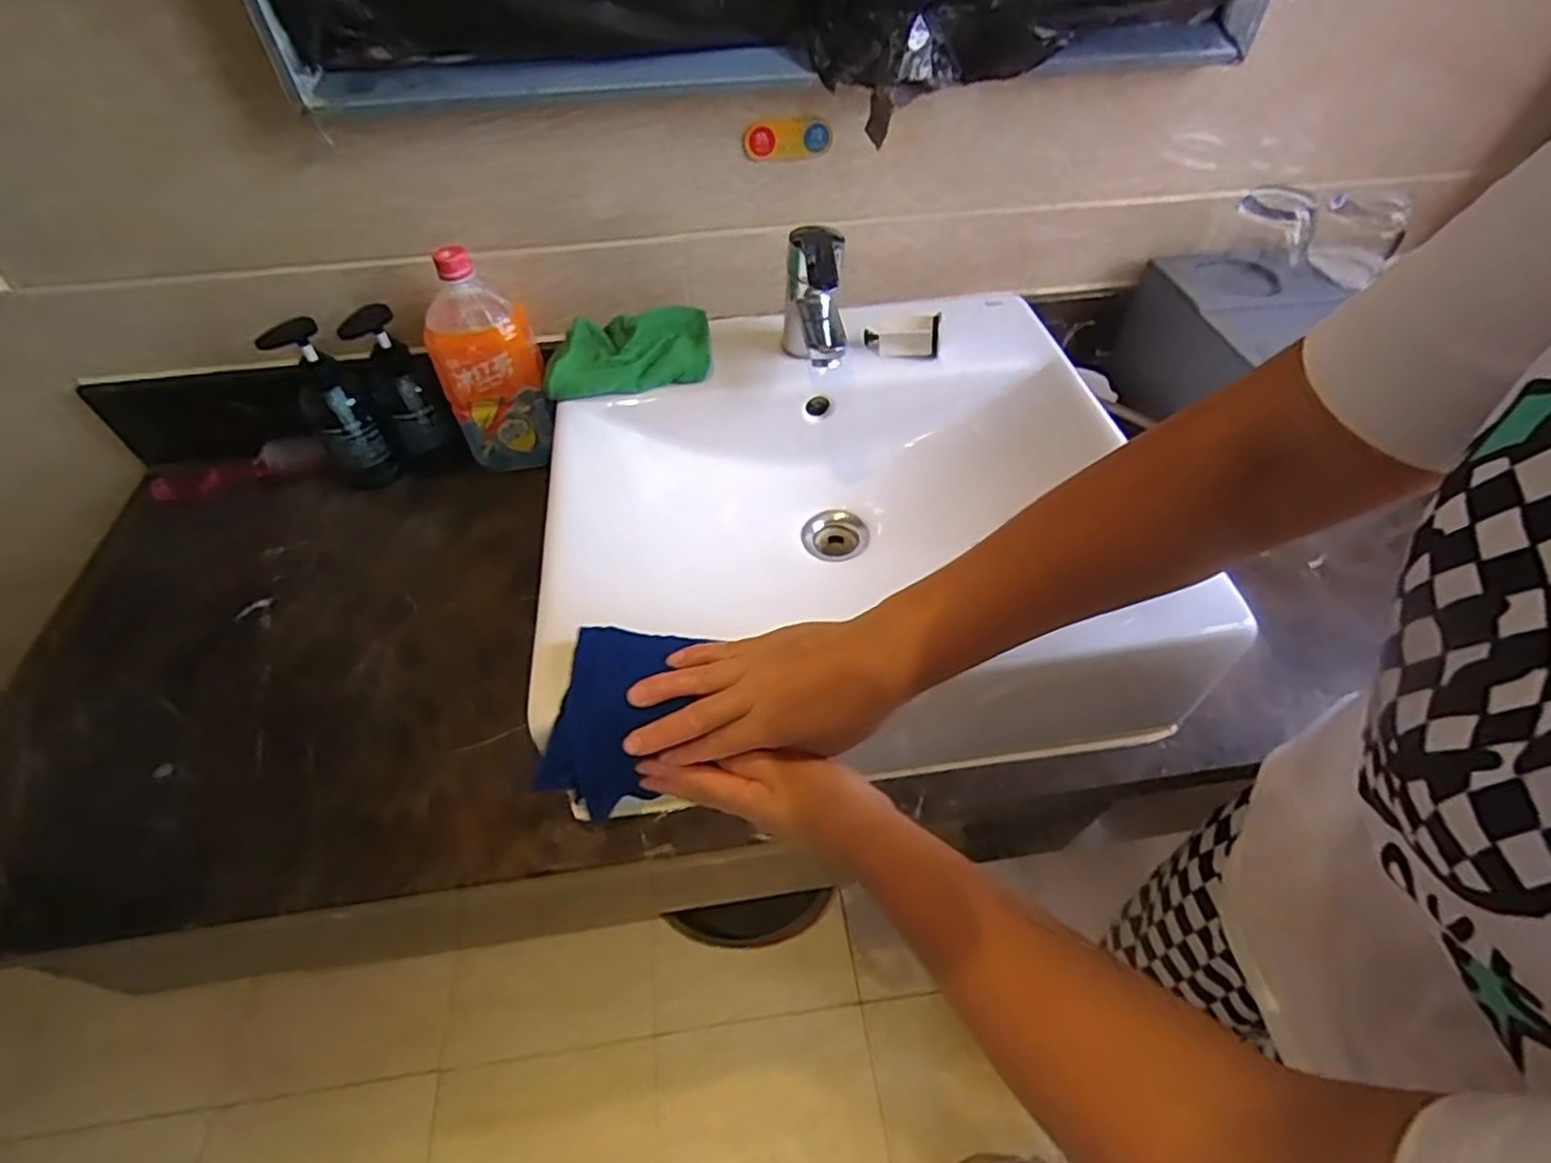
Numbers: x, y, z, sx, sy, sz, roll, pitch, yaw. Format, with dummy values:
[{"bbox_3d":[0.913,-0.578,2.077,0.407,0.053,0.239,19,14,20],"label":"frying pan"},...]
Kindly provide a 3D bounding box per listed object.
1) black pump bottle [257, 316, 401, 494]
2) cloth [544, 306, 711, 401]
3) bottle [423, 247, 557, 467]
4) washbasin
[{"bbox_3d":[-0.439,-0.173,0.701,0.061,0.162,0.058,-33,58,-23],"label":"black pump bottle"},{"bbox_3d":[-0.134,-0.212,0.637,0.146,0.036,0.082,-7,51,-5],"label":"cloth"},{"bbox_3d":[-0.286,-0.220,0.696,0.099,0.204,0.082,-17,53,-13],"label":"bottle"},{"bbox_3d":[0.063,-0.065,0.607,0.472,0.145,0.427,-7,51,-5],"label":"washbasin"}]

